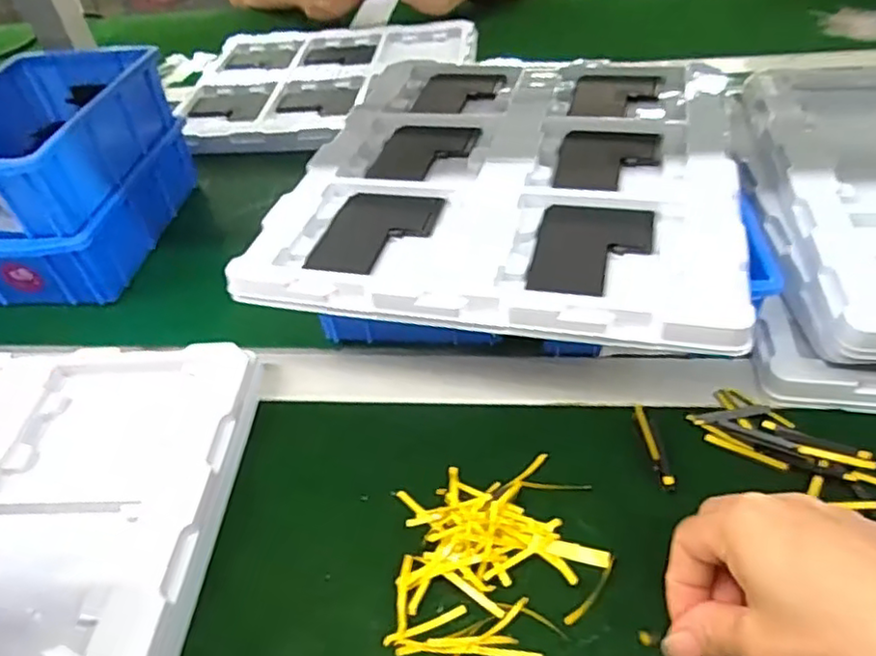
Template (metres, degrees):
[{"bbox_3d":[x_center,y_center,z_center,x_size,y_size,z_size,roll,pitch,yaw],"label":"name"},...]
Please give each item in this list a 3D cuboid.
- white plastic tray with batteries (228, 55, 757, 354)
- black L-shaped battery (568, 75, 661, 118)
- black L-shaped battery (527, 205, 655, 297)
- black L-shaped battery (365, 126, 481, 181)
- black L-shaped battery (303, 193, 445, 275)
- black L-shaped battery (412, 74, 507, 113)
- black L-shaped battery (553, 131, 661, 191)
[{"bbox_3d":[0.054,-0.115,0.449,0.277,0.021,0.322,7,43,14],"label":"white plastic tray with batteries"},{"bbox_3d":[0.139,-0.182,0.508,0.064,0.005,0.077,6,45,15],"label":"black L-shaped battery"},{"bbox_3d":[0.089,-0.046,0.369,0.063,0.004,0.083,6,45,15],"label":"black L-shaped battery"},{"bbox_3d":[-0.008,-0.129,0.475,0.066,0.004,0.080,6,45,15],"label":"black L-shaped battery"},{"bbox_3d":[-0.037,-0.060,0.404,0.064,0.007,0.081,8,46,17],"label":"black L-shaped battery"},{"bbox_3d":[0.019,-0.197,0.540,0.063,0.004,0.072,7,45,16],"label":"black L-shaped battery"},{"bbox_3d":[0.116,-0.115,0.438,0.065,0.004,0.080,5,45,14],"label":"black L-shaped battery"}]

